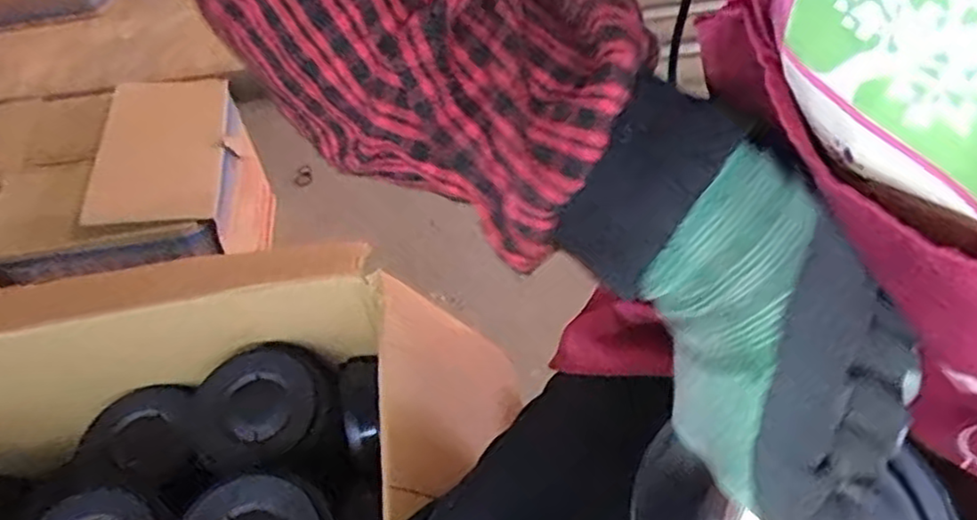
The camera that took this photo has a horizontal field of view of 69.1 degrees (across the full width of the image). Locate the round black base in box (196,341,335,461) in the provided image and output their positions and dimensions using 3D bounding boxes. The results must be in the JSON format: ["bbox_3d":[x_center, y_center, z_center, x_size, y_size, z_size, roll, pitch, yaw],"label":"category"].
[{"bbox_3d":[-0.203,0.126,0.655,0.113,0.036,0.110,-3,49,4],"label":"round black base in box"}]

